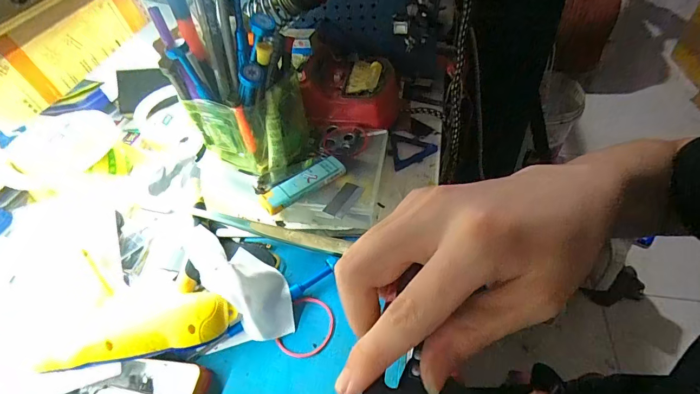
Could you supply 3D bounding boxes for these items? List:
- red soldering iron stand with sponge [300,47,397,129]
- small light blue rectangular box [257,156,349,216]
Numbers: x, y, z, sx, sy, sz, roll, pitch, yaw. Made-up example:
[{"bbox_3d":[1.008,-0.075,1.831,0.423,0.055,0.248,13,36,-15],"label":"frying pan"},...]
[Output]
[{"bbox_3d":[0.004,-0.113,0.390,0.099,0.038,0.098,2,50,-3],"label":"red soldering iron stand with sponge"},{"bbox_3d":[-0.040,-0.012,0.321,0.077,0.008,0.024,-31,51,-21],"label":"small light blue rectangular box"}]

